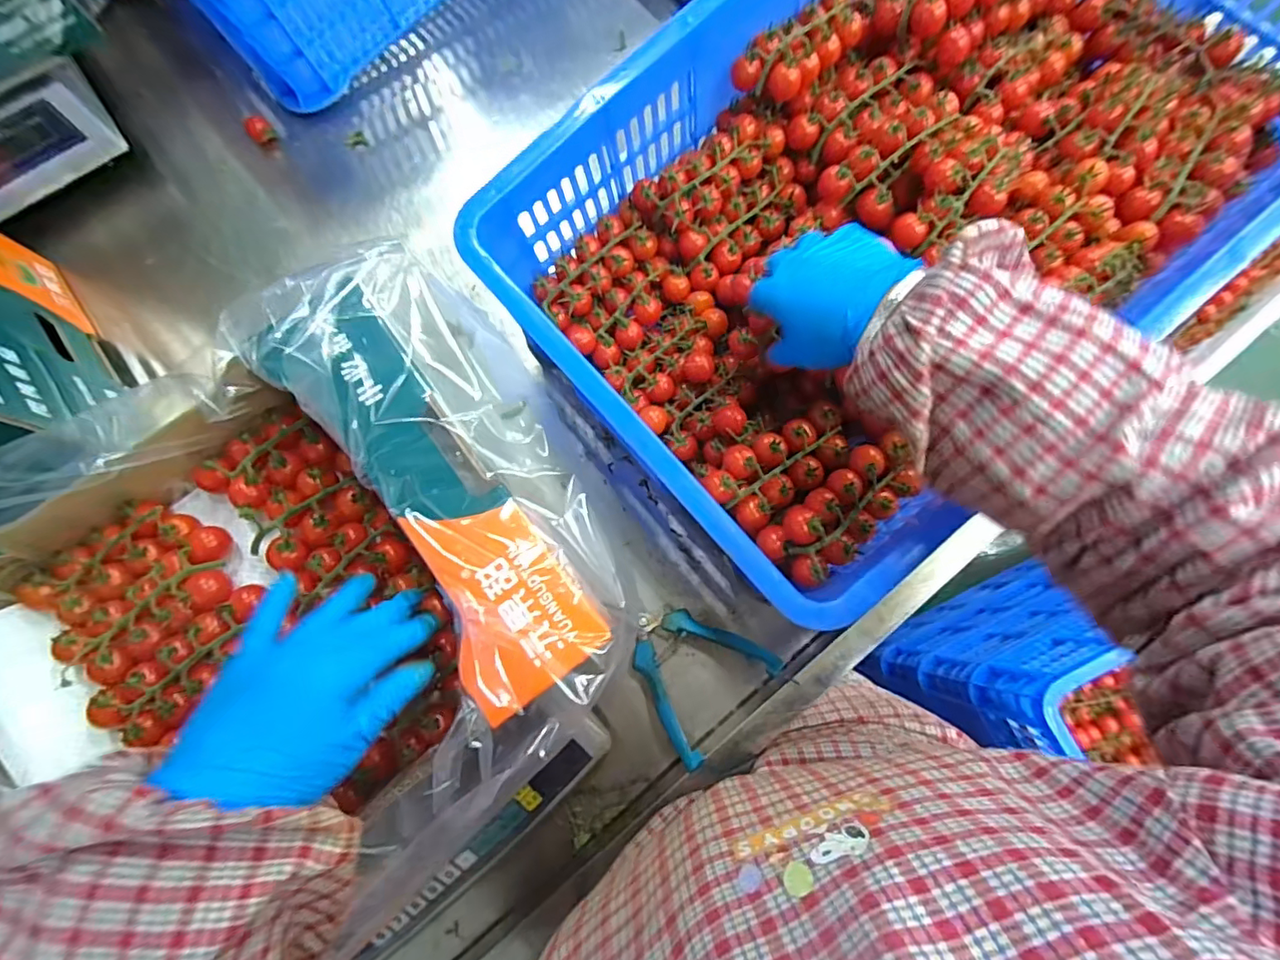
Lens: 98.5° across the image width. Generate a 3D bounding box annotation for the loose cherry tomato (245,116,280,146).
[{"bbox_3d":[-0.426,-0.393,0.617,0.024,0.020,0.031,-42,81,-8],"label":"loose cherry tomato"}]

